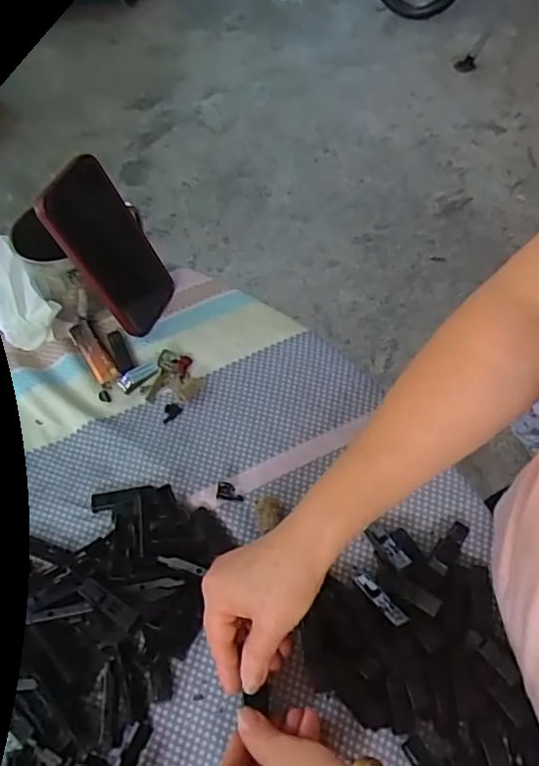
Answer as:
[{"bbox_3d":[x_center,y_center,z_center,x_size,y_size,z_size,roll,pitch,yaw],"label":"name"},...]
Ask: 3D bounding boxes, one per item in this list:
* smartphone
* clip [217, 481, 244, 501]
[{"bbox_3d":[-0.143,-0.124,0.544,0.015,0.159,0.081,11,57,32],"label":"smartphone"},{"bbox_3d":[-0.032,0.086,0.479,0.021,0.004,0.016,1,57,4],"label":"clip"}]

